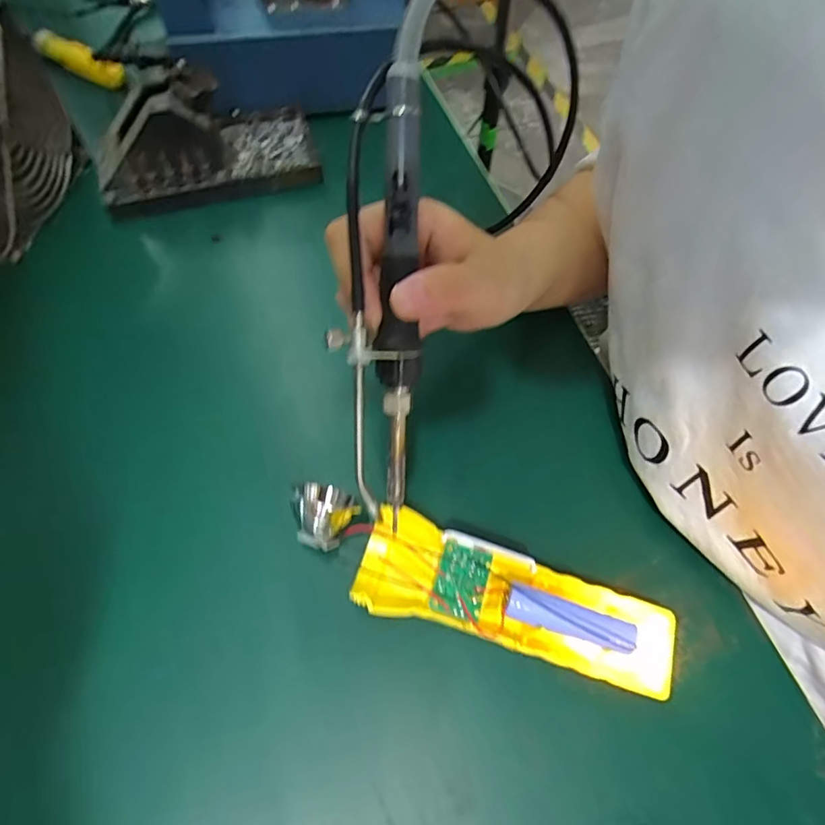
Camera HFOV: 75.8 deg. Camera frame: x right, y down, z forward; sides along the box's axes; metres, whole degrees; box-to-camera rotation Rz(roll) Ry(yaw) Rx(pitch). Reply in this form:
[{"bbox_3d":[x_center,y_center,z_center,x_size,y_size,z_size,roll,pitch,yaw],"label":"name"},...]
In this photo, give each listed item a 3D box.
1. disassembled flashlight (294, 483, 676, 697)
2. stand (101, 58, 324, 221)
[{"bbox_3d":[0.033,0.093,0.275,0.203,0.033,0.050,18,65,6],"label":"disassembled flashlight"},{"bbox_3d":[-0.156,-0.213,0.393,0.156,0.071,0.082,-15,66,-10],"label":"stand"}]

